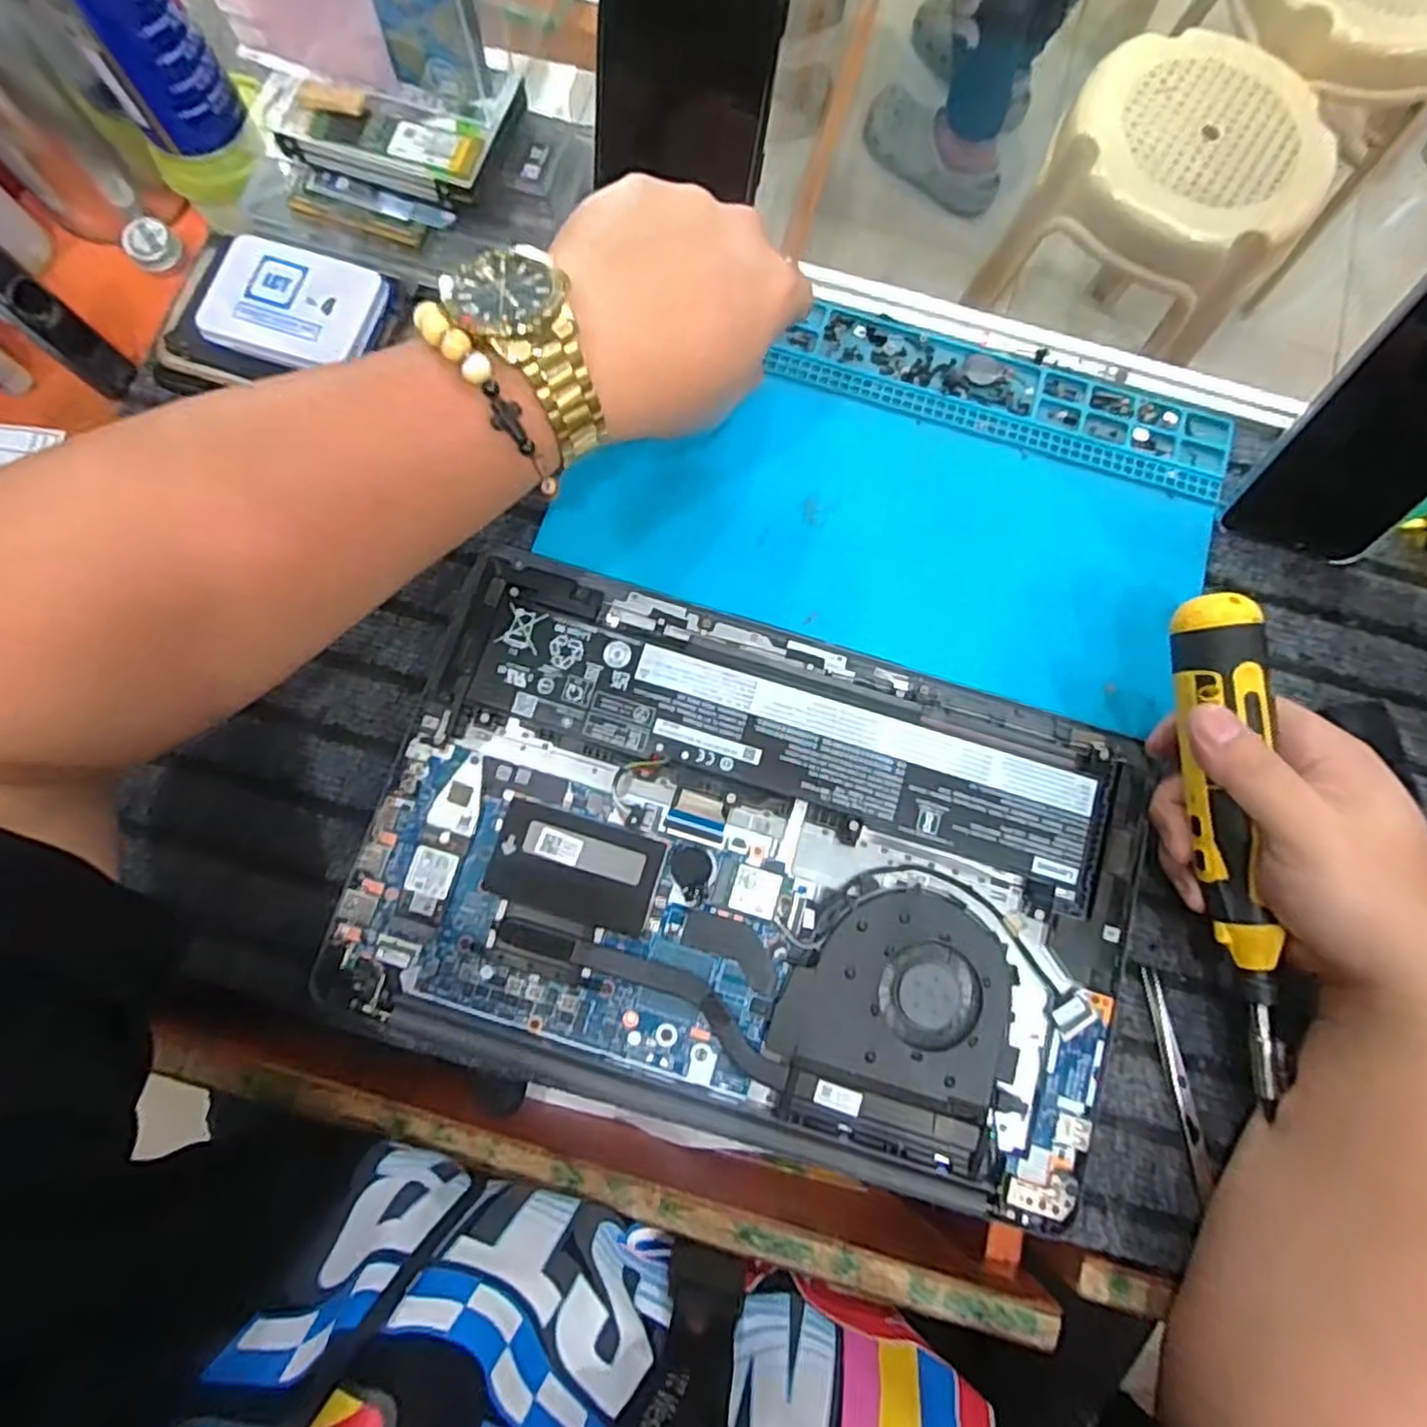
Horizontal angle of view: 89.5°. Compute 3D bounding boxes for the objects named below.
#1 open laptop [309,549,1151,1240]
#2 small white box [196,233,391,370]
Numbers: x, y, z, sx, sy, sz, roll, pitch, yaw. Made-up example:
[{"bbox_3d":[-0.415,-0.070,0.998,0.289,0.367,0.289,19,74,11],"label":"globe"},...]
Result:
[{"bbox_3d":[0.018,0.076,0.346,0.350,0.020,0.234,17,79,2],"label":"open laptop"},{"bbox_3d":[-0.203,-0.198,0.351,0.079,0.011,0.058,18,79,1],"label":"small white box"}]

